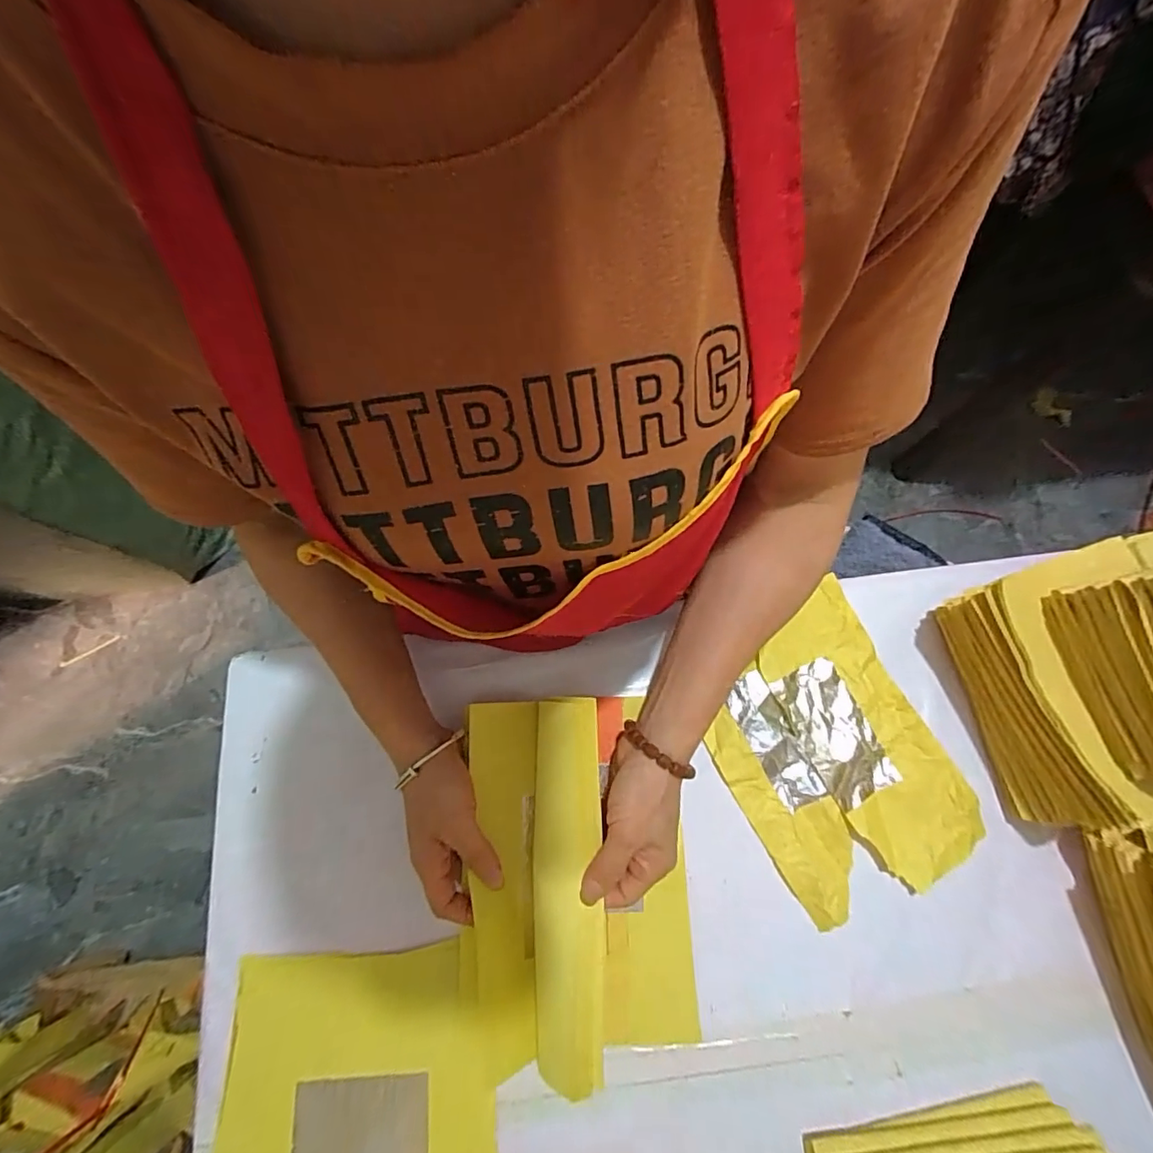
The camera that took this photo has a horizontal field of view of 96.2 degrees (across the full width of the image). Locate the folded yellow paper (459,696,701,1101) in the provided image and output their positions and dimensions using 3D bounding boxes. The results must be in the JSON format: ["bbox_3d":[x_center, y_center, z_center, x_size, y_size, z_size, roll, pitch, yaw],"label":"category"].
[{"bbox_3d":[-0.001,0.202,0.355,0.152,0.056,0.226,-4,74,-1],"label":"folded yellow paper"}]

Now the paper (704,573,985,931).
[{"bbox_3d":[0.193,0.136,0.397,0.156,0.011,0.201,-28,76,-7],"label":"paper"}]

